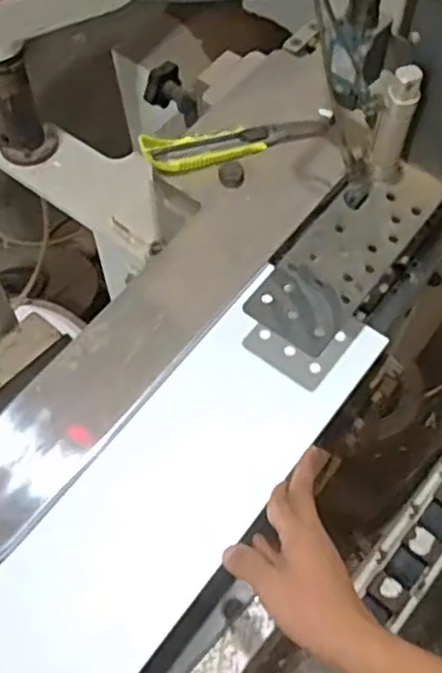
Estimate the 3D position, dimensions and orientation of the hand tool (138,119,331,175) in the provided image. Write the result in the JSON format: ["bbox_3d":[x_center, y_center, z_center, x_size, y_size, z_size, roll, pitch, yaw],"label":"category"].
[{"bbox_3d":[0.020,-0.206,0.763,0.204,0.030,0.048,-16,63,-8],"label":"hand tool"}]

